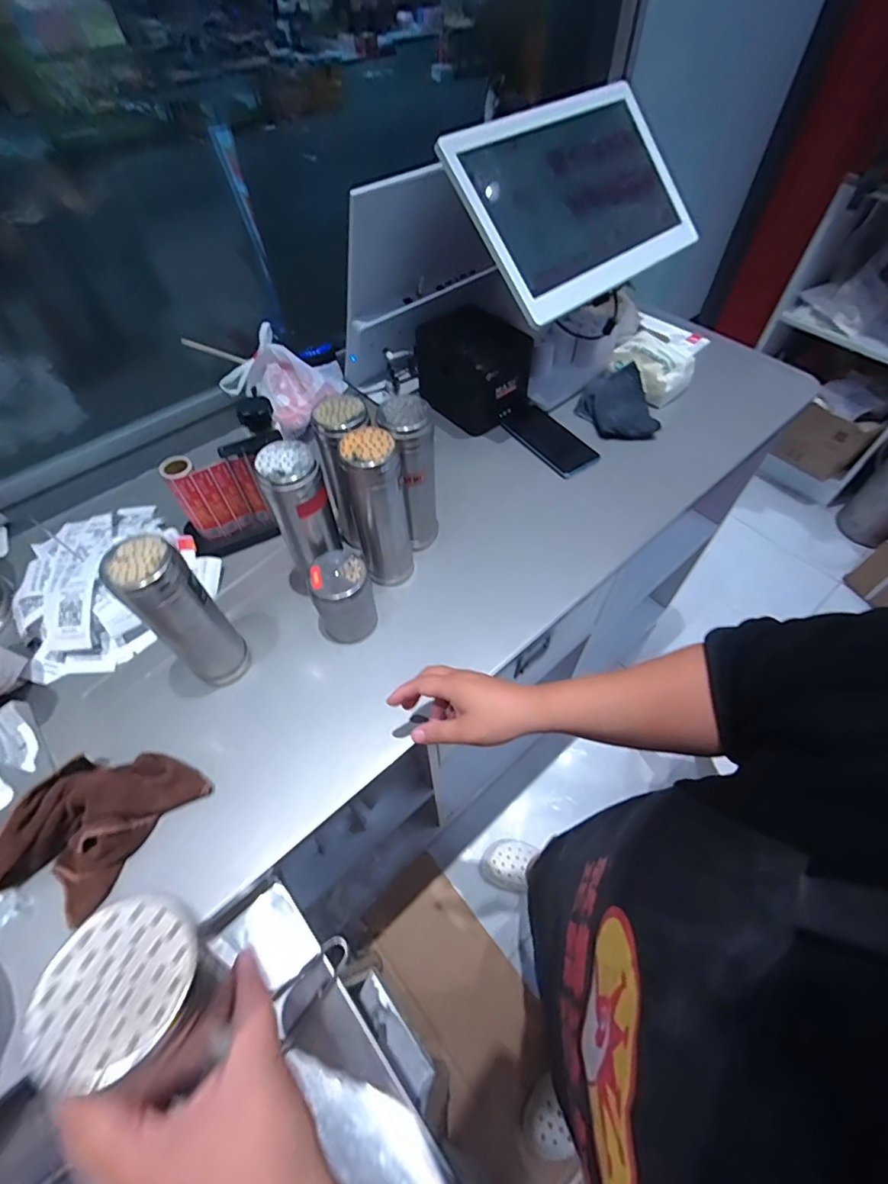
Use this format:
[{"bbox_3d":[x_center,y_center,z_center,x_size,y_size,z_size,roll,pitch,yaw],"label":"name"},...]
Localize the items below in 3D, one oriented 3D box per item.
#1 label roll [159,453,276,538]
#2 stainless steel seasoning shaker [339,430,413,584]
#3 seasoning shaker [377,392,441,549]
[{"bbox_3d":[-0.288,-0.124,0.648,0.097,0.127,0.032,-21,58,-13],"label":"label roll"},{"bbox_3d":[-0.076,-0.091,0.587,0.064,0.203,0.064,-2,56,-1],"label":"stainless steel seasoning shaker"},{"bbox_3d":[-0.039,-0.136,0.614,0.070,0.200,0.072,0,56,0],"label":"seasoning shaker"}]

